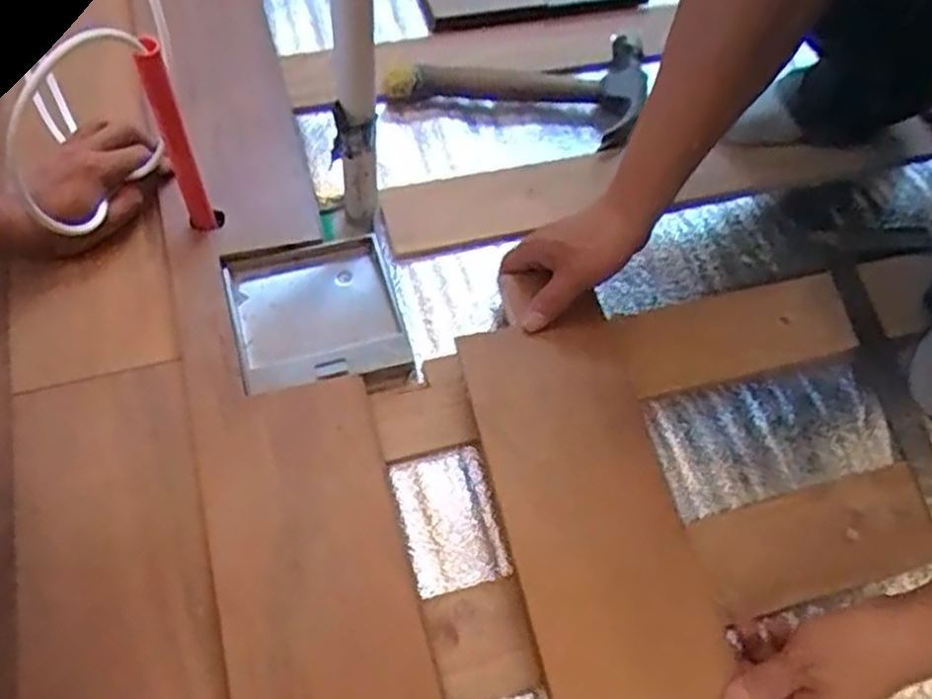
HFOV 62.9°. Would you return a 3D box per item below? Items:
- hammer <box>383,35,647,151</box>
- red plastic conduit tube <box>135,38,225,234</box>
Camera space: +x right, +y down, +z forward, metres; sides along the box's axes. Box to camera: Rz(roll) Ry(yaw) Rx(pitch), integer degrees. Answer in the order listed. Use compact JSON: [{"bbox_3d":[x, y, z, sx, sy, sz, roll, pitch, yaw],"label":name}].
[{"bbox_3d":[0.058,-0.308,0.848,0.272,0.041,0.152,11,59,2],"label":"hammer"},{"bbox_3d":[-0.225,-0.159,0.602,0.025,0.190,0.016,-17,64,-13],"label":"red plastic conduit tube"}]

